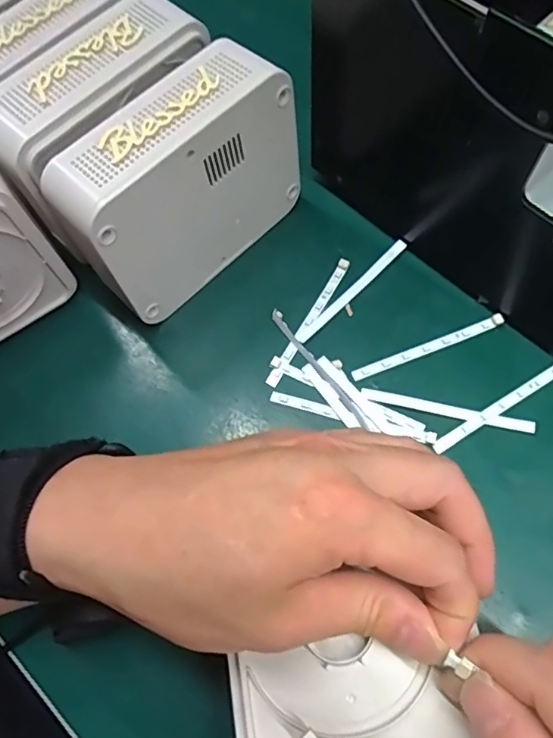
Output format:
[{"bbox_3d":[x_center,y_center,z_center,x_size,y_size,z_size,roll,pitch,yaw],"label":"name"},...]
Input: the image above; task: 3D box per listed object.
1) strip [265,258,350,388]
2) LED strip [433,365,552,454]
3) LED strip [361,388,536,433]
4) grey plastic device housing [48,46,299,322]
[{"bbox_3d":[0.019,-0.028,0.307,0.007,0.009,0.088,27,69,15],"label":"strip"},{"bbox_3d":[0.119,0.018,0.278,0.087,0.004,0.007,-30,67,-11],"label":"LED strip"},{"bbox_3d":[0.089,0.021,0.280,0.087,0.004,0.007,11,66,8],"label":"LED strip"},{"bbox_3d":[-0.050,-0.095,0.284,0.045,0.096,0.132,41,73,19],"label":"grey plastic device housing"}]

